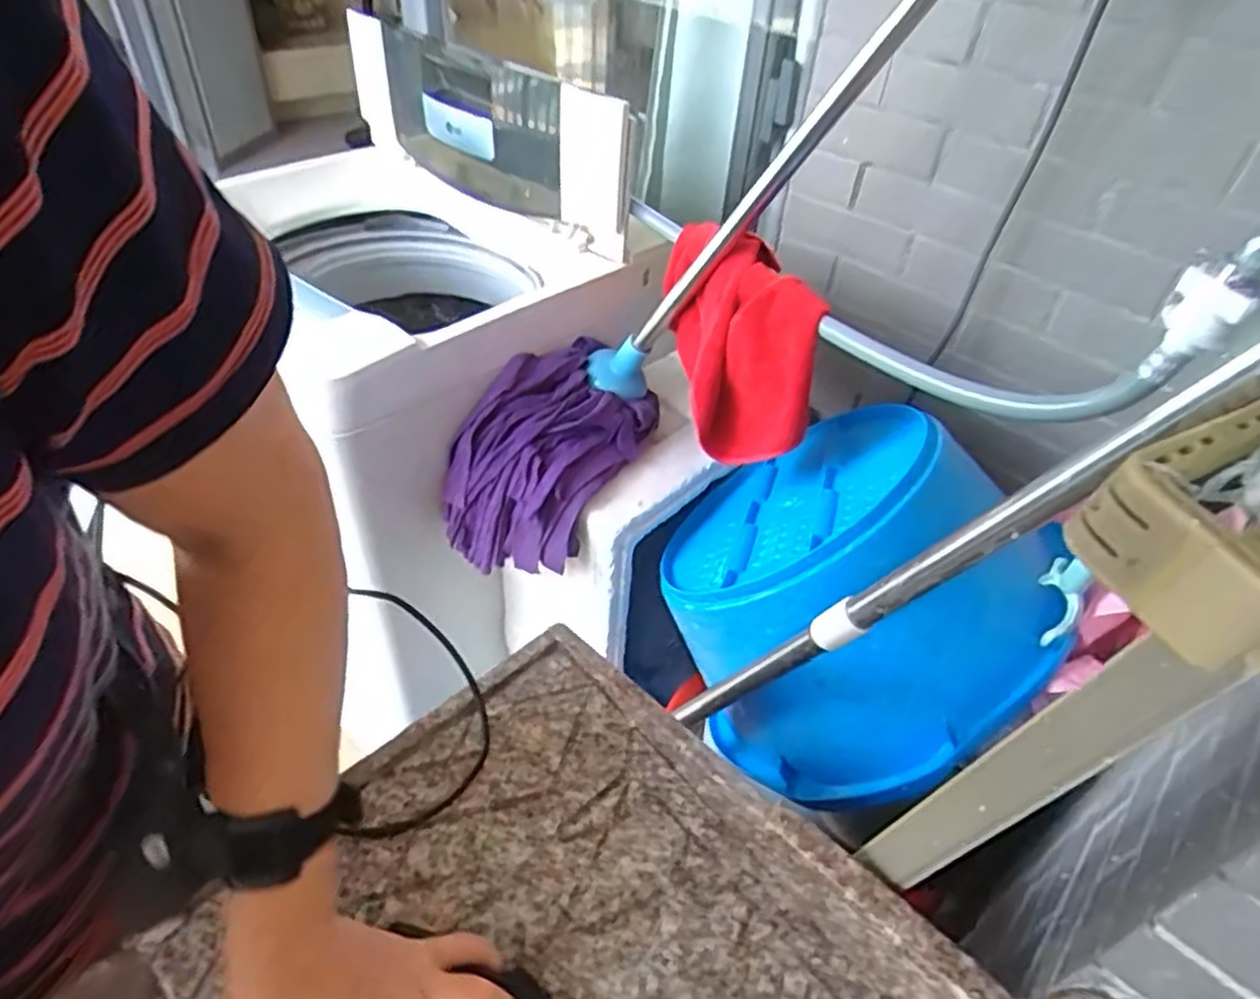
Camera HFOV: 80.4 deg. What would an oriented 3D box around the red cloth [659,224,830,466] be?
[{"bbox_3d":[0.104,-0.168,0.710,0.038,0.159,0.251,0,66,-41],"label":"red cloth"}]

